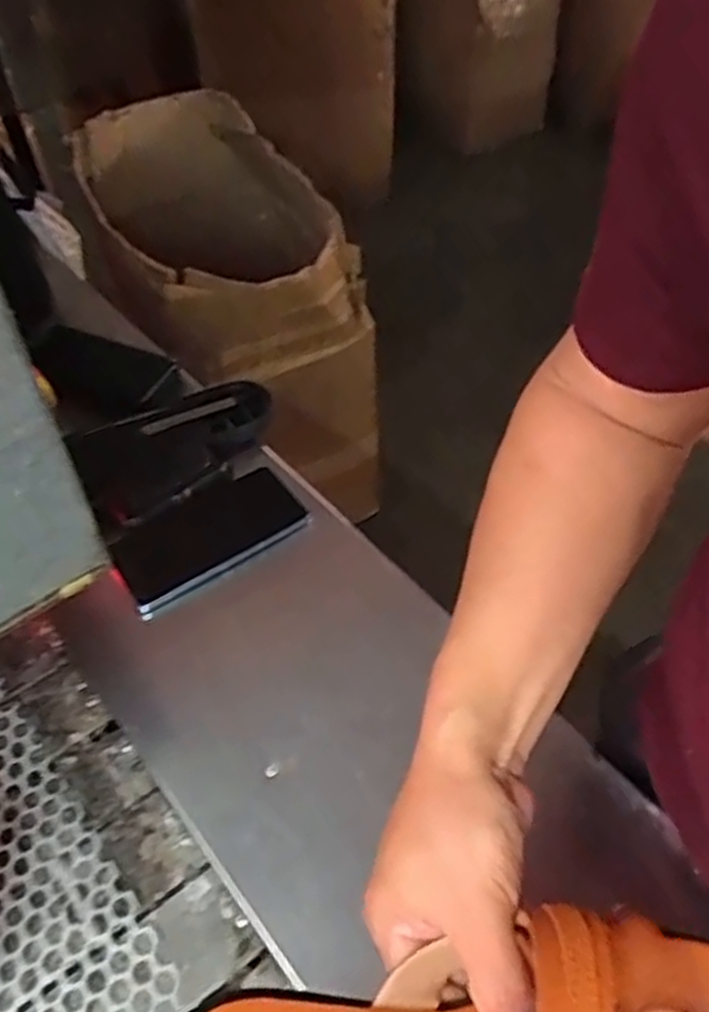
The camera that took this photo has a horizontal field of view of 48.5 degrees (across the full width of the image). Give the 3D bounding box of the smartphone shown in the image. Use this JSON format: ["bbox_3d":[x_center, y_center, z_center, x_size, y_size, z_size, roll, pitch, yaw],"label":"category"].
[{"bbox_3d":[-0.123,0.025,0.667,0.157,0.017,0.085,-28,53,-23],"label":"smartphone"}]

